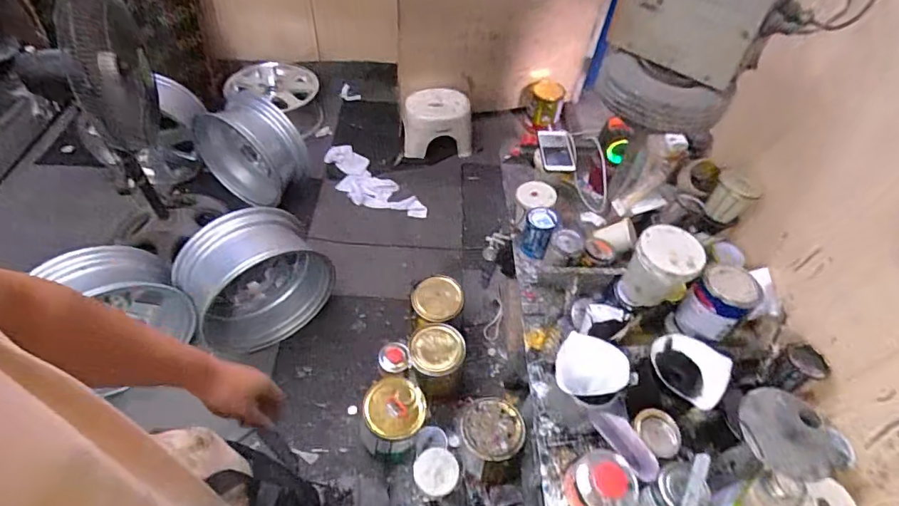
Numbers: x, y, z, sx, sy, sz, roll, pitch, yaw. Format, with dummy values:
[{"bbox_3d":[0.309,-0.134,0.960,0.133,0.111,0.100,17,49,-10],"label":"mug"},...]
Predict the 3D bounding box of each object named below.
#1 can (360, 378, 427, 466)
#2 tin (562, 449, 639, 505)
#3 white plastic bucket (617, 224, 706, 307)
[{"bbox_3d":[-0.157,0.461,1.301,0.167,0.225,0.170,3,54,-5],"label":"can"},{"bbox_3d":[0.244,0.382,0.770,0.101,0.089,0.096,3,54,-5],"label":"tin"},{"bbox_3d":[0.393,0.030,0.894,0.114,0.149,0.108,28,55,13],"label":"white plastic bucket"}]

